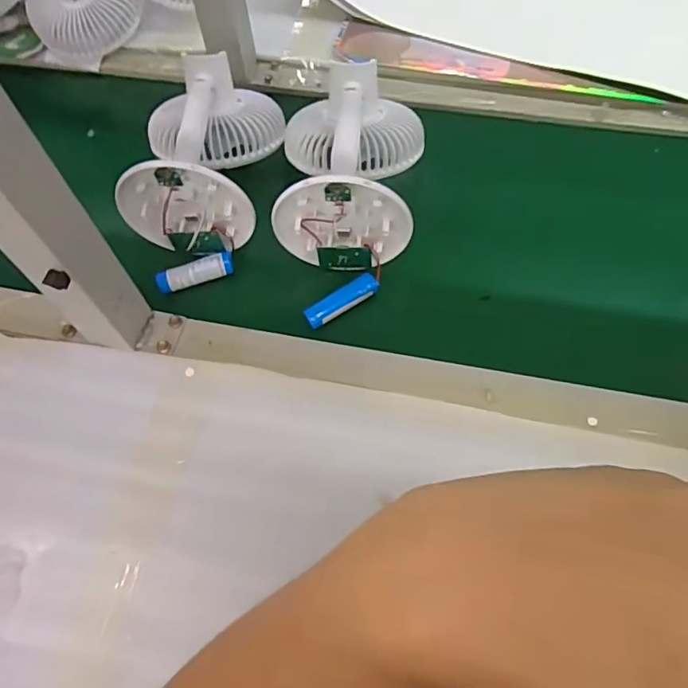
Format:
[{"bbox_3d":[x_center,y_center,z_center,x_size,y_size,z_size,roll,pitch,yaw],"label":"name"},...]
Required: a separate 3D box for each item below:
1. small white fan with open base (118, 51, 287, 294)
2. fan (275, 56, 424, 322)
[{"bbox_3d":[-0.121,-0.161,0.465,0.119,0.097,0.191,-2,62,1],"label":"small white fan with open base"},{"bbox_3d":[0.003,-0.135,0.448,0.126,0.089,0.210,2,62,4],"label":"fan"}]

